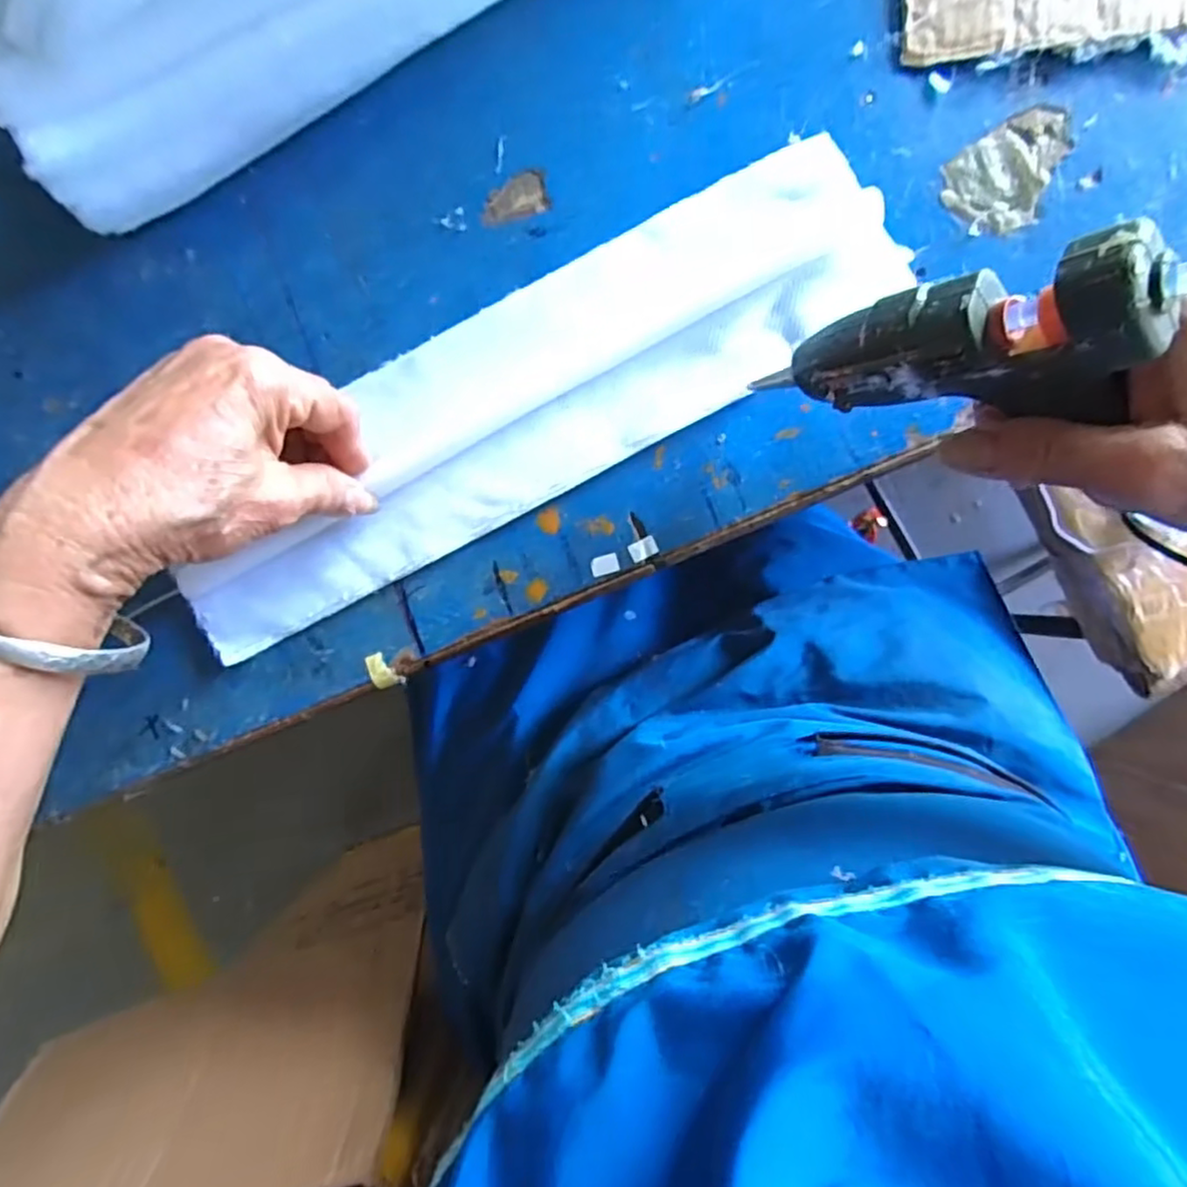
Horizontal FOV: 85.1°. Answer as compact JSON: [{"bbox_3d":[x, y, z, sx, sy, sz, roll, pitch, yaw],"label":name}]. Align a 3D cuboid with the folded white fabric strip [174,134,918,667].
[{"bbox_3d":[-0.032,-0.081,0.288,0.339,0.009,0.090,-32,91,4],"label":"folded white fabric strip"}]

